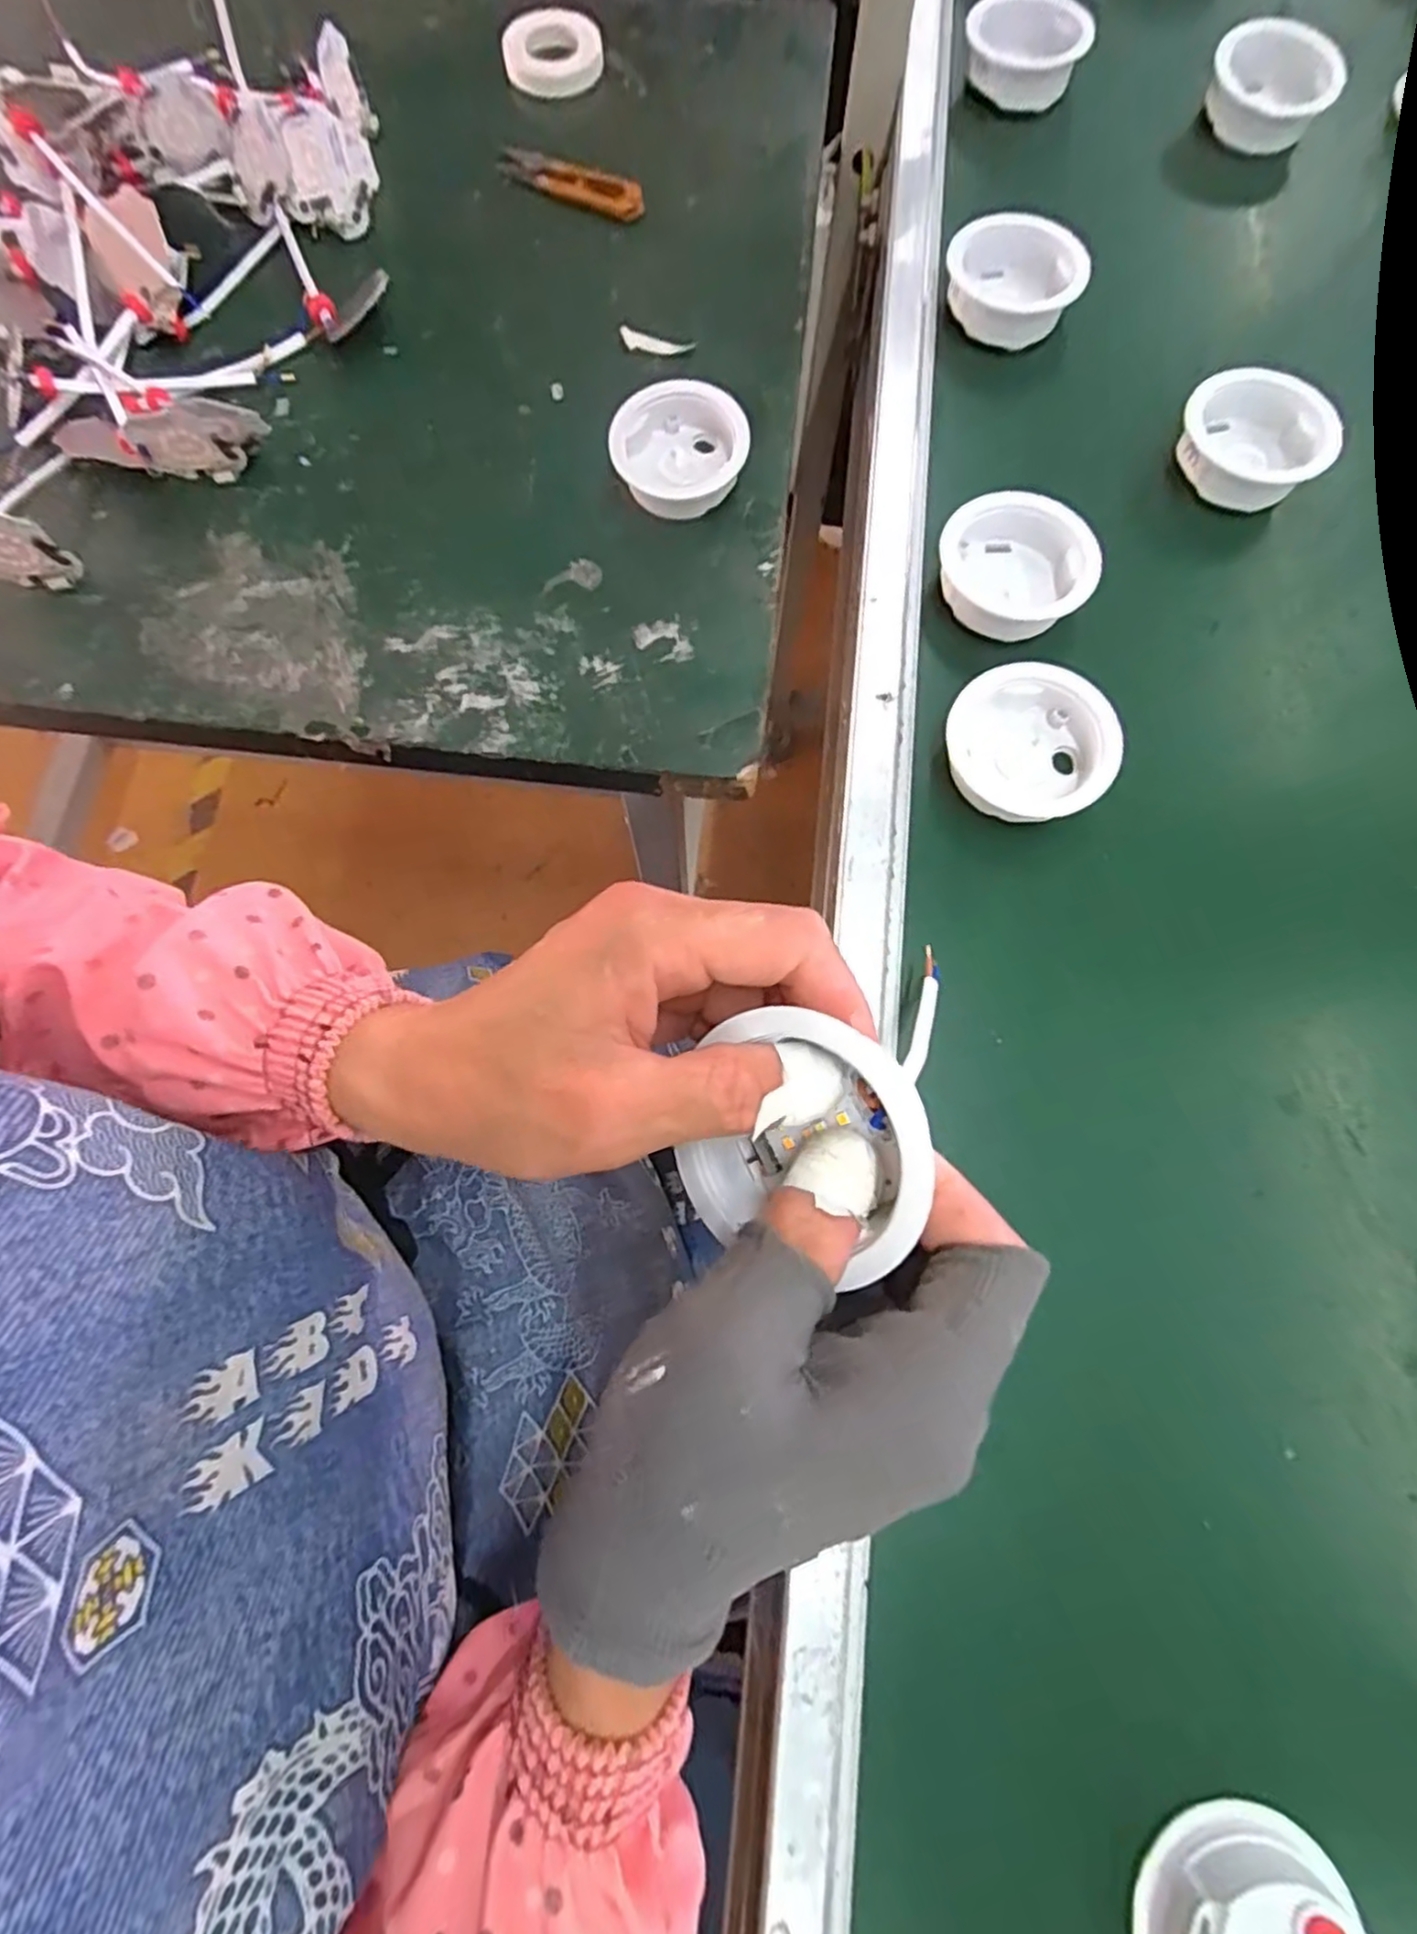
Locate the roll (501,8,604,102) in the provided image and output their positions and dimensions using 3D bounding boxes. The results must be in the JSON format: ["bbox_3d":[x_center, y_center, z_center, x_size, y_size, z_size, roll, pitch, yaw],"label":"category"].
[{"bbox_3d":[-0.103,-0.603,0.483,0.064,0.016,0.064,0,76,-1],"label":"roll"}]

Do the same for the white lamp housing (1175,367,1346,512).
[{"bbox_3d":[0.277,-0.268,0.374,0.070,0.029,0.066,0,76,-1],"label":"white lamp housing"}]

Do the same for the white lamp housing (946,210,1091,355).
[{"bbox_3d":[0.164,-0.371,0.398,0.071,0.026,0.066,0,75,0],"label":"white lamp housing"}]

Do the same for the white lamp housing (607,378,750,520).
[{"bbox_3d":[-0.017,-0.280,0.397,0.071,0.030,0.065,0,76,-1],"label":"white lamp housing"}]

